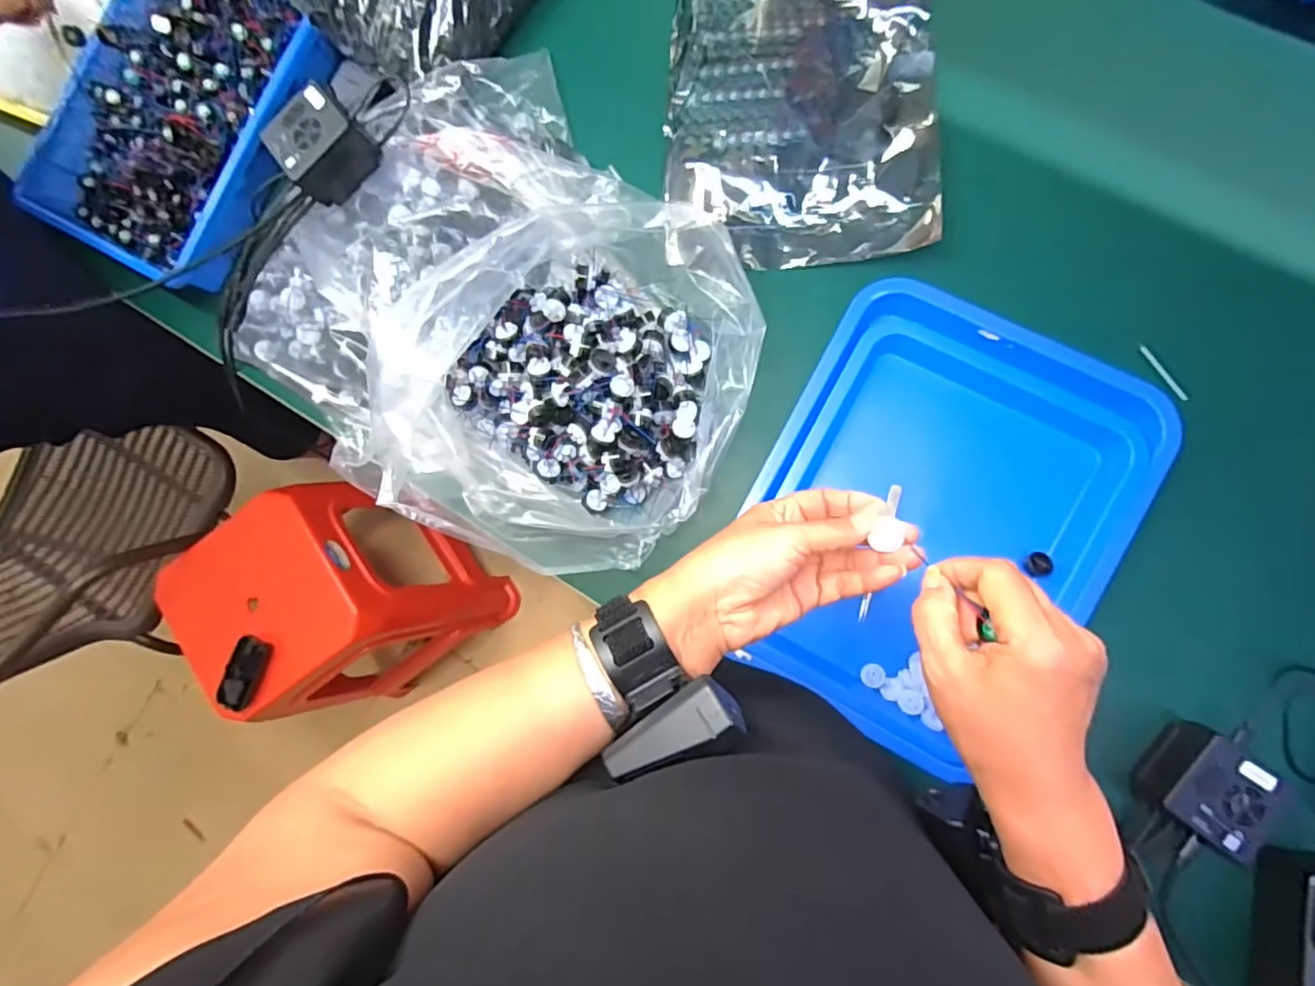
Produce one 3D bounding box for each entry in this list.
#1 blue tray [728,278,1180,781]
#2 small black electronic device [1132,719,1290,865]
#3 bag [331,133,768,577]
[{"bbox_3d":[0.245,0.022,0.548,0.295,0.048,0.383,28,90,9],"label":"blue tray"},{"bbox_3d":[0.451,0.239,0.482,0.074,0.038,0.079,30,91,9],"label":"small black electronic device"},{"bbox_3d":[-0.080,-0.116,0.522,0.304,0.160,0.352,17,89,9],"label":"bag"}]

